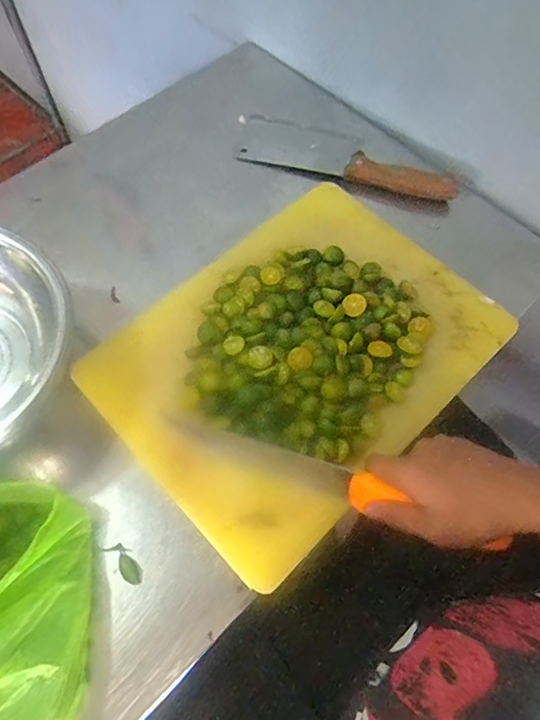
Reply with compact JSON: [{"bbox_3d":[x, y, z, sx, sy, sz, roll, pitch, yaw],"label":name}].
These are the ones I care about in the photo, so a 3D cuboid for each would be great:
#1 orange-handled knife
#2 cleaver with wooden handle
[{"bbox_3d":[0.048,0.106,0.453,0.307,0.029,0.027,16,66,17],"label":"orange-handled knife"},{"bbox_3d":[0.102,-0.275,0.661,0.298,0.027,0.079,17,66,7],"label":"cleaver with wooden handle"}]

